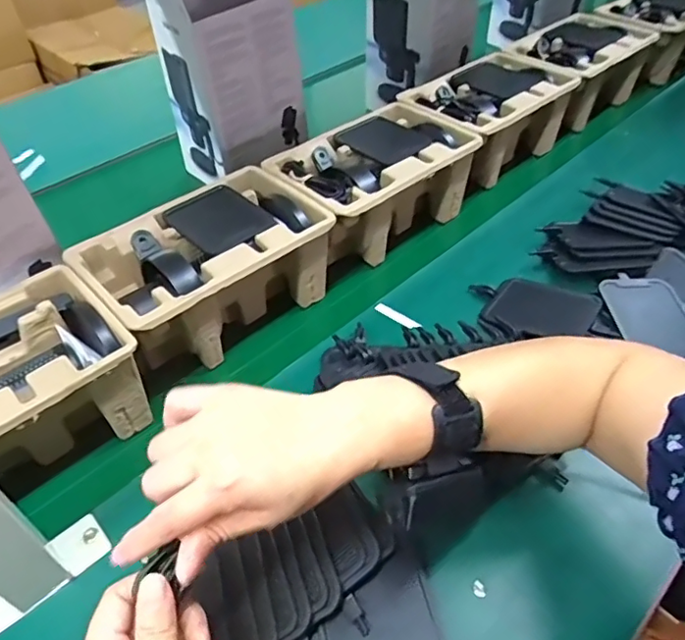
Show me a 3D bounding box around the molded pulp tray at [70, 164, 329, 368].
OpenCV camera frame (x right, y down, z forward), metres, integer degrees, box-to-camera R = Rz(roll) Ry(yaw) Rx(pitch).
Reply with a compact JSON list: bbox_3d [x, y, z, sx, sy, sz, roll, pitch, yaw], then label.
[{"bbox_3d":[-0.133,-0.051,0.576,0.222,0.101,0.147,-35,53,-26],"label":"molded pulp tray"}]

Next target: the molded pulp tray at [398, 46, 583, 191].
[{"bbox_3d":[0.195,-0.286,0.794,0.224,0.108,0.151,-36,54,-26],"label":"molded pulp tray"}]

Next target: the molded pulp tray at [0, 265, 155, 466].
[{"bbox_3d":[-0.285,0.068,0.465,0.214,0.095,0.147,-34,53,-25],"label":"molded pulp tray"}]

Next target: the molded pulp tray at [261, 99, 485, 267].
[{"bbox_3d":[0.035,-0.167,0.681,0.225,0.104,0.156,-35,53,-25],"label":"molded pulp tray"}]

